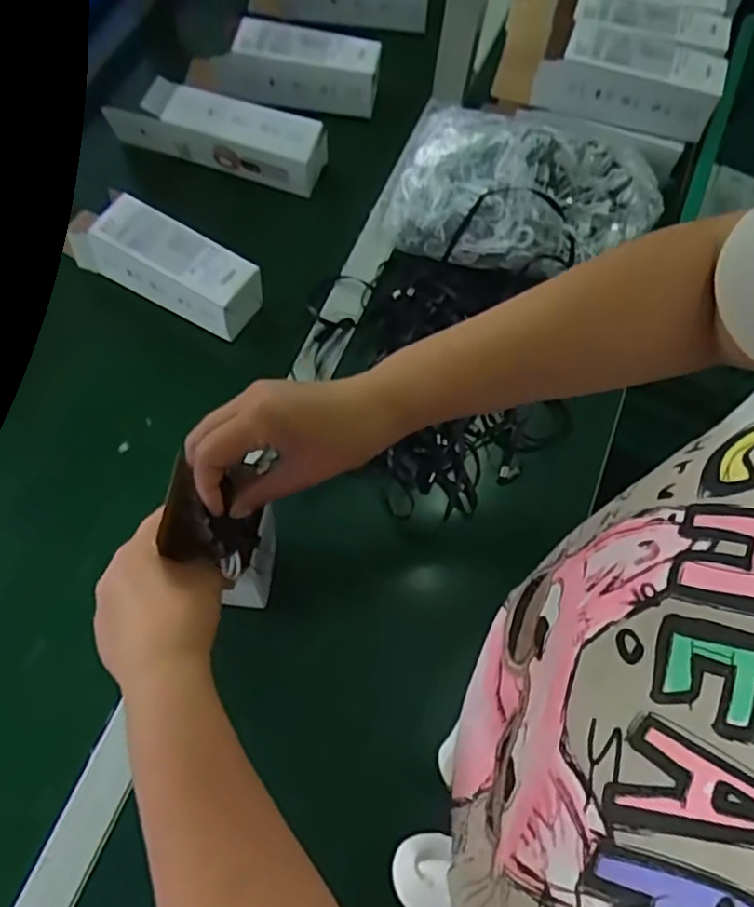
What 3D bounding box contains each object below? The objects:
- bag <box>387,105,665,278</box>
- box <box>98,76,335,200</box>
[{"bbox_3d":[0.168,-0.299,0.730,0.289,0.088,0.180,10,68,1],"label":"bag"},{"bbox_3d":[-0.184,-0.381,0.775,0.243,0.066,0.063,16,69,3],"label":"box"}]

